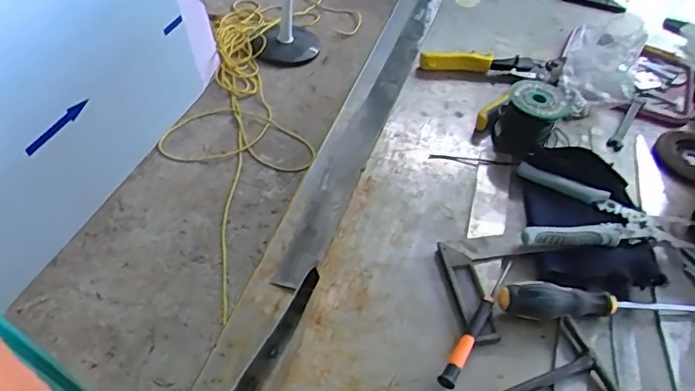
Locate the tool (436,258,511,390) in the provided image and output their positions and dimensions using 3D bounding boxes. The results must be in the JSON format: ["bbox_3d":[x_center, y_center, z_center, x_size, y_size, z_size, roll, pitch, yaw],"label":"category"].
[{"bbox_3d":[0.120,0.110,0.499,0.013,0.018,0.148,27,50,18],"label":"tool"}]

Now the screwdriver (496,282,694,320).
[{"bbox_3d":[0.237,0.100,0.511,0.199,0.030,0.022,4,47,-4],"label":"screwdriver"}]

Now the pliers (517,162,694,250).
[{"bbox_3d":[0.286,0.025,0.596,0.193,0.020,0.121,12,47,5],"label":"pliers"}]

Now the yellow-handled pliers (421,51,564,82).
[{"bbox_3d":[0.206,-0.188,0.796,0.198,0.025,0.047,3,47,-4],"label":"yellow-handled pliers"}]

